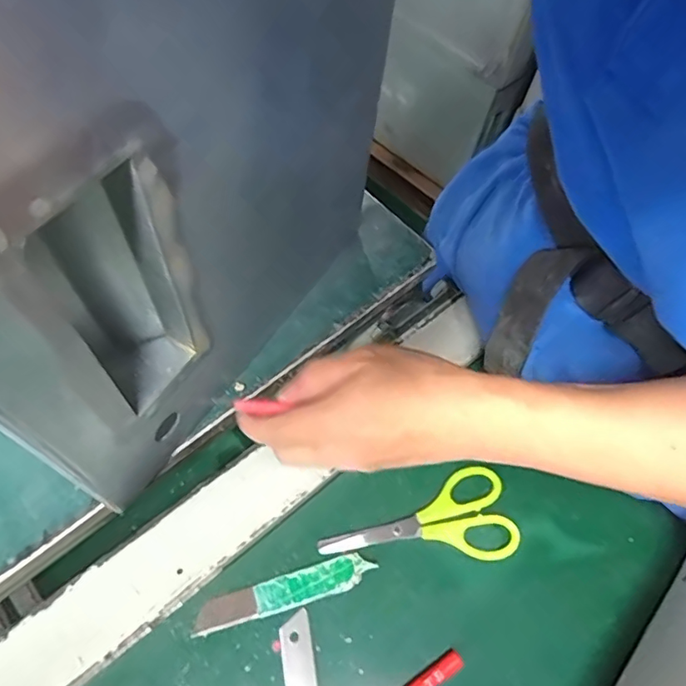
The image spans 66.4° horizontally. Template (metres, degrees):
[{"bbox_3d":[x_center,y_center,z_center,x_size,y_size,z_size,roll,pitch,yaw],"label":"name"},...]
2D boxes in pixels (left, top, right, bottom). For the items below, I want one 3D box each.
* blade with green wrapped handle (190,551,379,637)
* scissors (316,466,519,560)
[{"bbox_3d":[-0.036,0.154,0.324,0.110,0.004,0.019,-13,62,-13],"label":"blade with green wrapped handle"},{"bbox_3d":[0.051,0.125,0.346,0.128,0.004,0.057,-13,62,-13],"label":"scissors"}]

